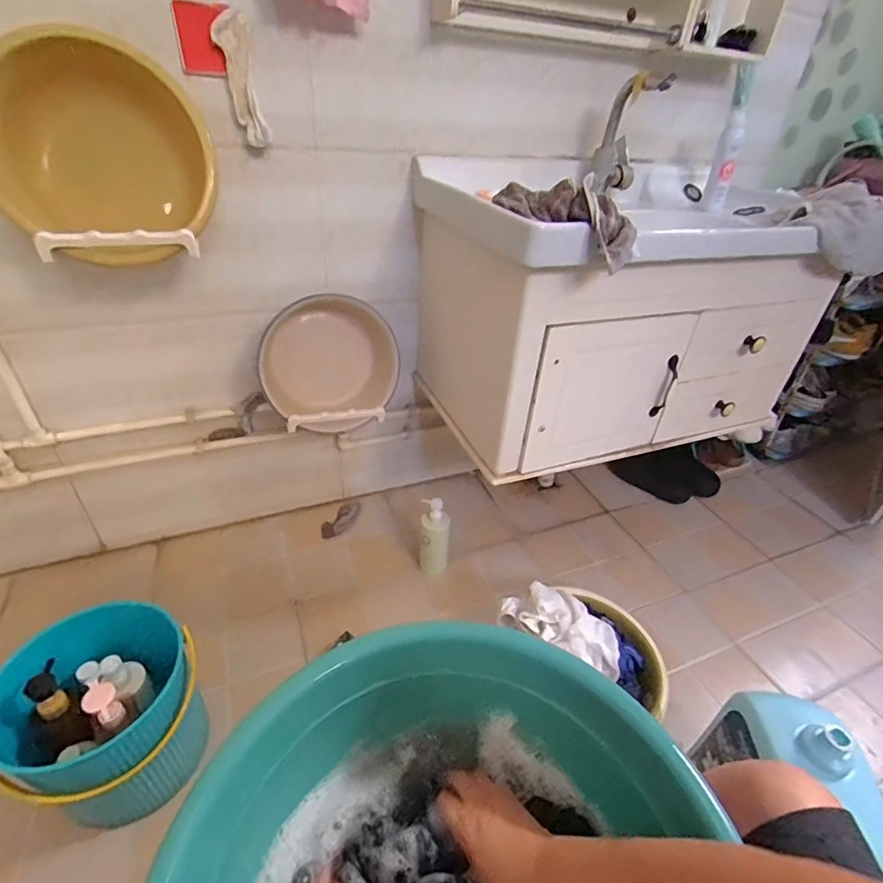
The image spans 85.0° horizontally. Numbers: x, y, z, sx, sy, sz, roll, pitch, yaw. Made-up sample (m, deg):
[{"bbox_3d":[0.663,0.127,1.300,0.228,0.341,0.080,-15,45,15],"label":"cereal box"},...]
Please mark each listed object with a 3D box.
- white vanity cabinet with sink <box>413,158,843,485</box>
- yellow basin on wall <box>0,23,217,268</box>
[{"bbox_3d":[0.362,-0.288,1.053,0.756,0.476,0.479,-11,39,-21],"label":"white vanity cabinet with sink"},{"bbox_3d":[-0.498,-0.415,0.701,0.288,0.257,0.133,-18,42,-28],"label":"yellow basin on wall"}]

